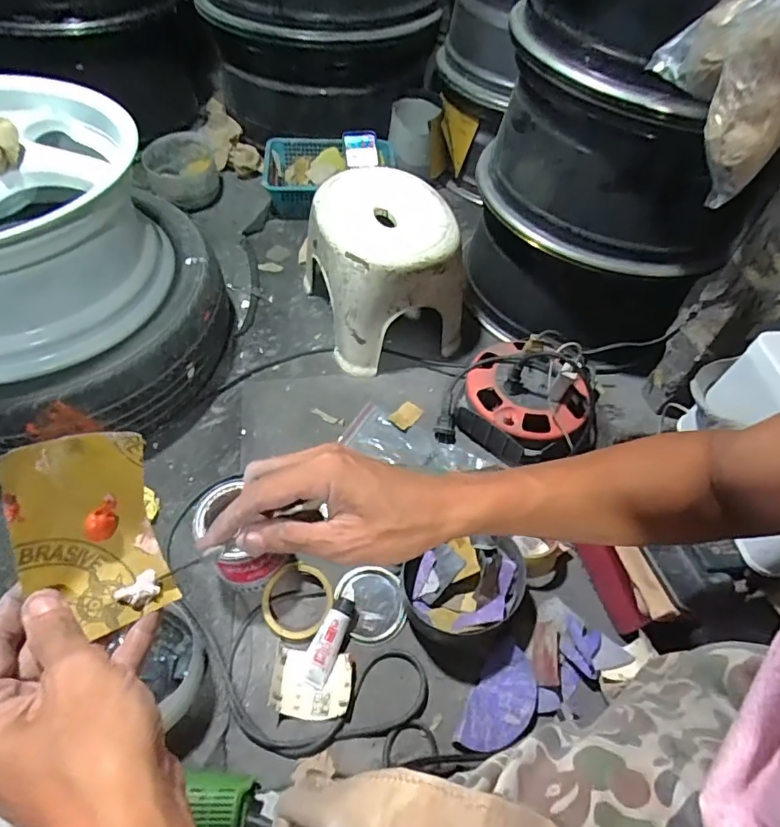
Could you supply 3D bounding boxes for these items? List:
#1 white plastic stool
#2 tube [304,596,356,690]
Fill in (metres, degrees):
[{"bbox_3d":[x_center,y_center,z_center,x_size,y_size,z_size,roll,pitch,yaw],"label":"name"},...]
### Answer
[{"bbox_3d":[-0.010,-0.252,0.921,0.222,0.236,0.251,-16,57,-16],"label":"white plastic stool"},{"bbox_3d":[-0.076,0.291,0.657,0.030,0.023,0.106,21,55,11],"label":"tube"}]

